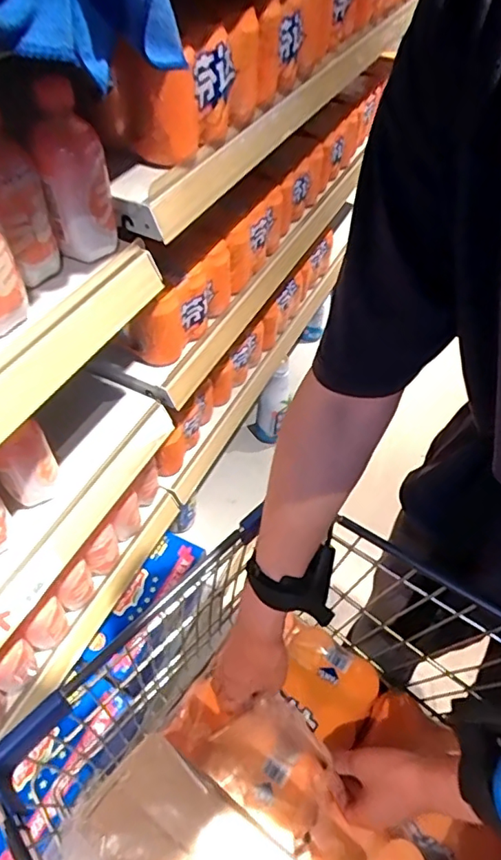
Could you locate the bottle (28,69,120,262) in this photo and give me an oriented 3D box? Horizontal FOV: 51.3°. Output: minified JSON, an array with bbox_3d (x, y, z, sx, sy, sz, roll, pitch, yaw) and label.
[{"bbox_3d":[-0.158,-0.229,0.468,0.058,0.159,0.071,-9,53,-12],"label":"bottle"}]

